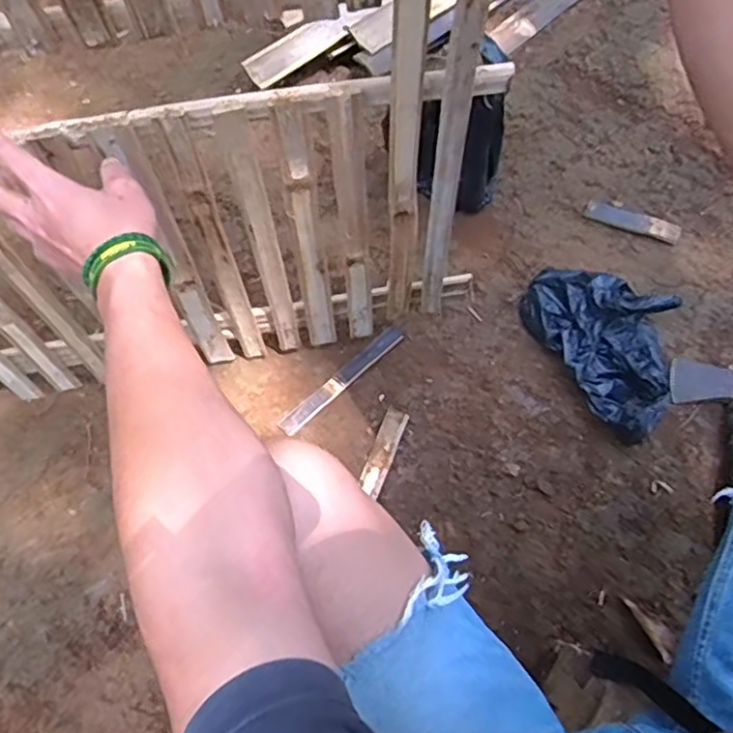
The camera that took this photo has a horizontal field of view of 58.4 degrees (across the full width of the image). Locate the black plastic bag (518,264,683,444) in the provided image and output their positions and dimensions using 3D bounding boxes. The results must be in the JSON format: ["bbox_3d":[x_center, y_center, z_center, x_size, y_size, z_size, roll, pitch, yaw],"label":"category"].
[{"bbox_3d":[0.328,-0.045,0.863,0.140,0.105,0.249,-28,69,-13],"label":"black plastic bag"}]

